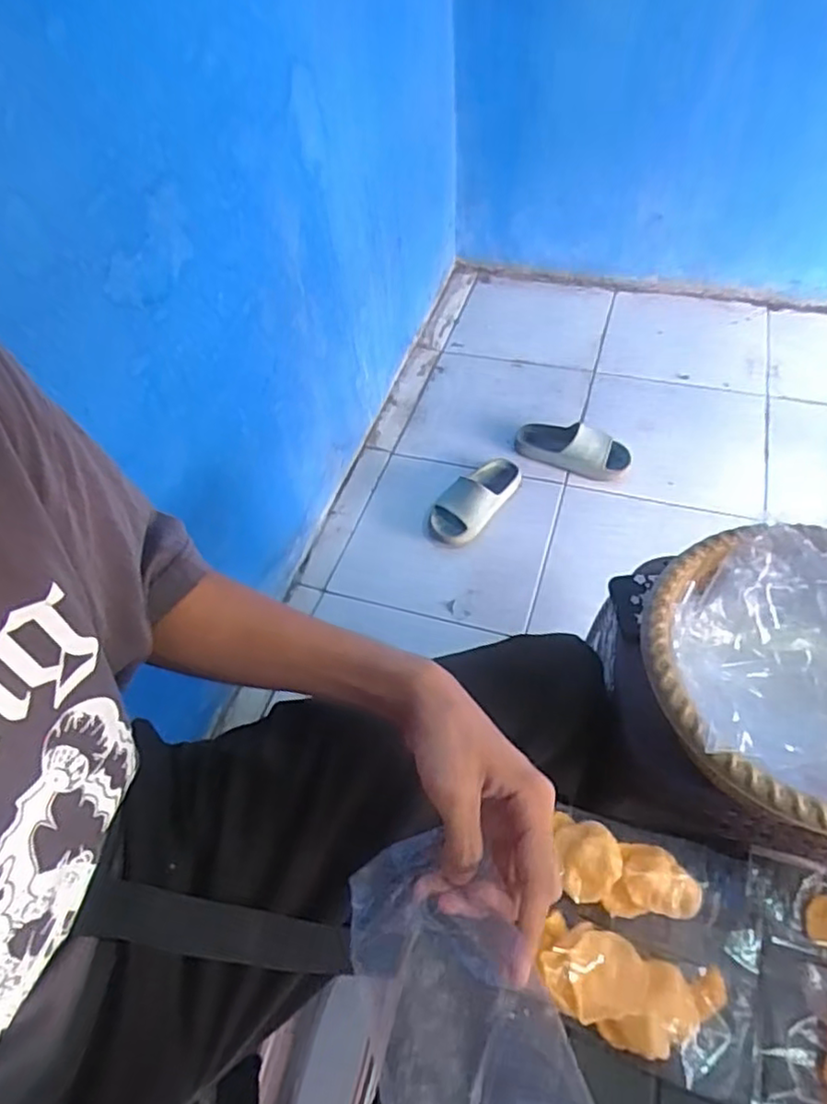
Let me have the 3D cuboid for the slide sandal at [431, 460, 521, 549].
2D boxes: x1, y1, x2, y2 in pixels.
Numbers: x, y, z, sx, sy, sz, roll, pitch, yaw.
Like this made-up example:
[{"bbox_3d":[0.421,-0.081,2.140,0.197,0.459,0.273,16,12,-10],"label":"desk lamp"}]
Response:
[{"bbox_3d":[0.130,-0.121,1.384,0.102,0.076,0.254,30,62,24],"label":"slide sandal"}]

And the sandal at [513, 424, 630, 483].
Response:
[{"bbox_3d":[0.350,-0.231,1.441,0.253,0.071,0.117,23,59,20],"label":"sandal"}]

